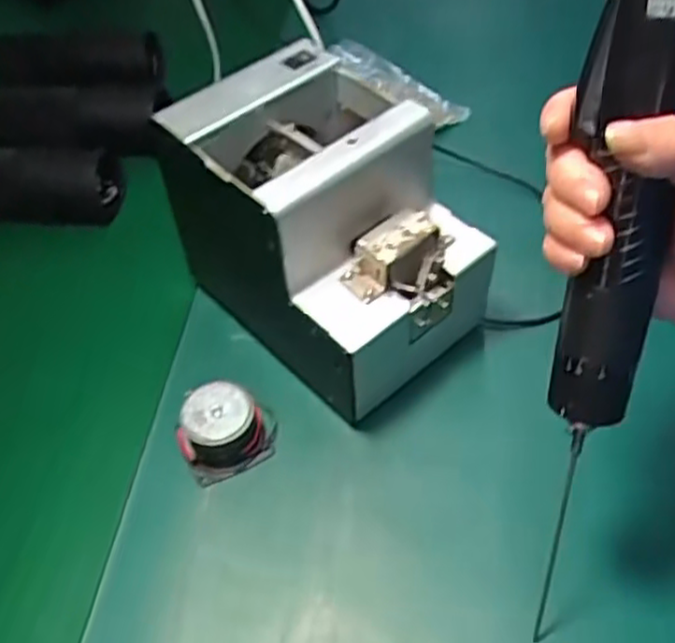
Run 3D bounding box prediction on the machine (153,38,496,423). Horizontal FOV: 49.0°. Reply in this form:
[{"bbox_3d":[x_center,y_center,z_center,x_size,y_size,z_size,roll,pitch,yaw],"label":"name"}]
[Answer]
[{"bbox_3d":[-0.004,-0.062,0.479,0.125,0.158,0.177,-36,57,-23],"label":"machine"}]

